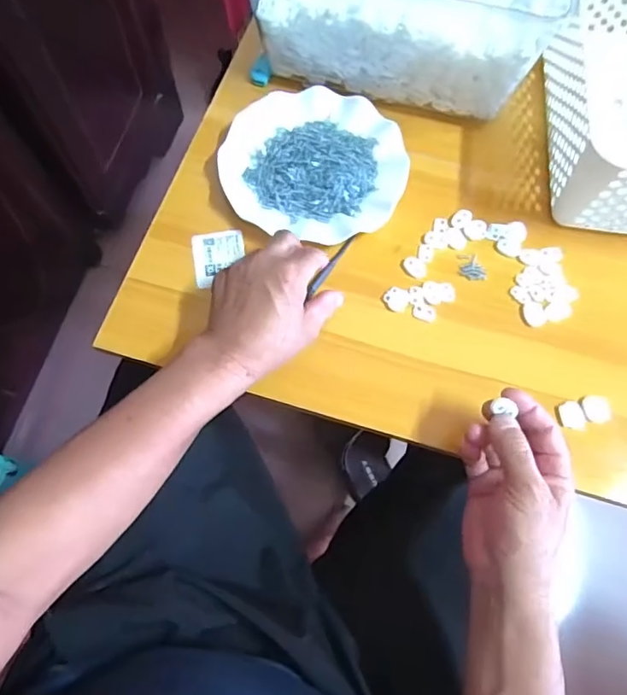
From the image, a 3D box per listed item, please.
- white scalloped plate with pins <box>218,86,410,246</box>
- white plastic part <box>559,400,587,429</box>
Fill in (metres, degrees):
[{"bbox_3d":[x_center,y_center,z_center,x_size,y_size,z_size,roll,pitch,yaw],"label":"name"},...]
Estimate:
[{"bbox_3d":[0.000,-0.185,0.523,0.177,0.018,0.176,-9,70,-4],"label":"white scalloped plate with pins"},{"bbox_3d":[0.226,0.058,0.450,0.021,0.006,0.024,-13,70,-6],"label":"white plastic part"}]

